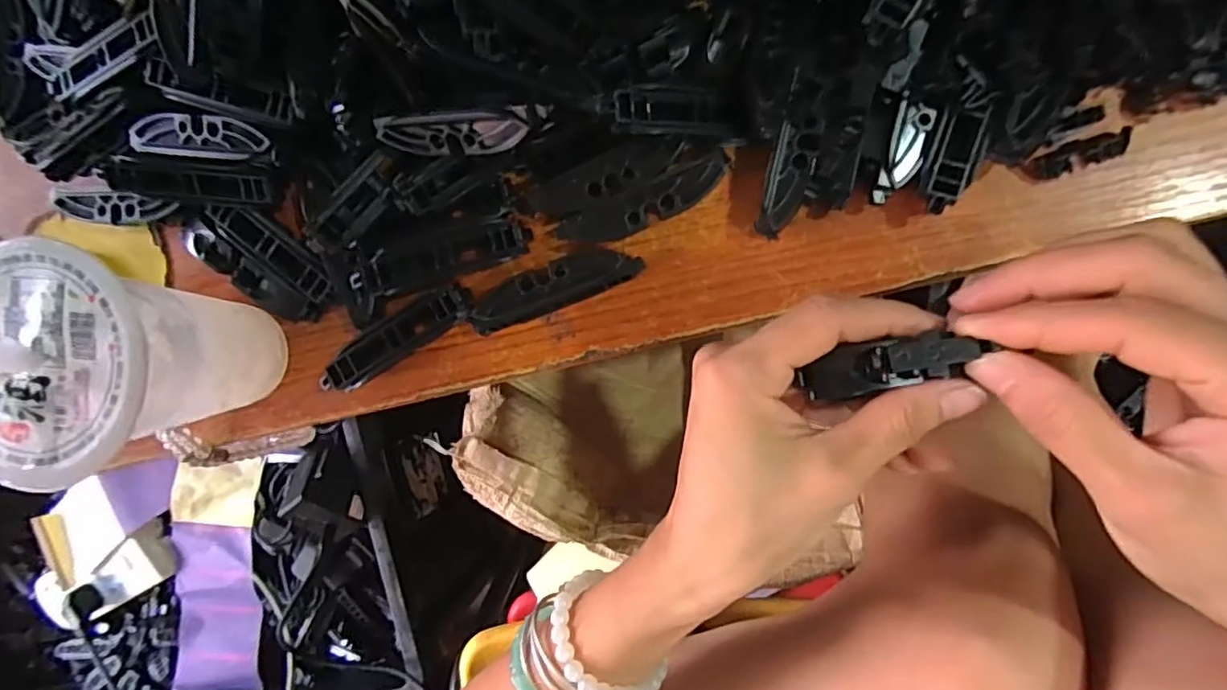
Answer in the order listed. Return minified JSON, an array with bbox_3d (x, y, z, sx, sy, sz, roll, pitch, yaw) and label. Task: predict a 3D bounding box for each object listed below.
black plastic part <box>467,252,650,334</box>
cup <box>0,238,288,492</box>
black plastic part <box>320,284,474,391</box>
[{"bbox_3d":[-0.027,-0.026,0.277,0.080,0.017,0.019,-20,90,9],"label":"black plastic part"},{"bbox_3d":[-0.197,0.006,0.240,0.077,0.120,0.081,0,93,8],"label":"cup"},{"bbox_3d":[-0.101,-0.003,0.287,0.080,0.019,0.018,-31,88,8],"label":"black plastic part"}]

